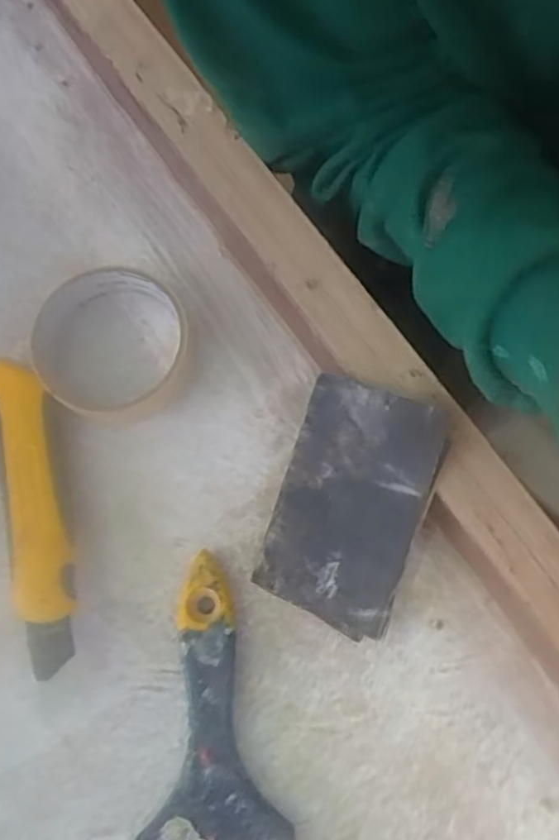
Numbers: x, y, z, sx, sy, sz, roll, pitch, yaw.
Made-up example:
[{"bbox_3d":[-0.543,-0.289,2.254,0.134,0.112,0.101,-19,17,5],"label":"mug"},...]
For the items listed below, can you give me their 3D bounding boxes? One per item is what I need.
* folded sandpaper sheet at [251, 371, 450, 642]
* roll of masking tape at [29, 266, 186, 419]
[{"bbox_3d":[0.034,0.041,0.322,0.070,0.004,0.115,21,98,18],"label":"folded sandpaper sheet"},{"bbox_3d":[-0.095,-0.043,0.368,0.076,0.030,0.083,0,74,1],"label":"roll of masking tape"}]

